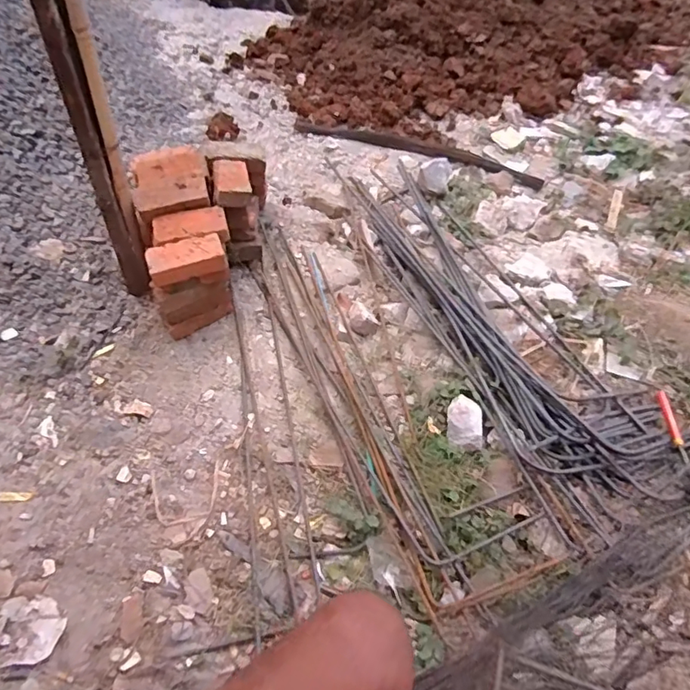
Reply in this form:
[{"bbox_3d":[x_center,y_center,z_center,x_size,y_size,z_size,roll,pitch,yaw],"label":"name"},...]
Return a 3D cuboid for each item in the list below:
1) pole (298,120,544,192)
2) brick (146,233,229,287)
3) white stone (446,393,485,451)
[{"bbox_3d":[0.223,-0.657,1.725,0.853,0.026,0.082,22,51,13],"label":"pole"},{"bbox_3d":[-0.333,-0.179,1.109,0.156,0.055,0.076,-12,53,-9],"label":"brick"},{"bbox_3d":[0.242,0.155,1.048,0.072,0.041,0.111,2,52,2],"label":"white stone"}]

